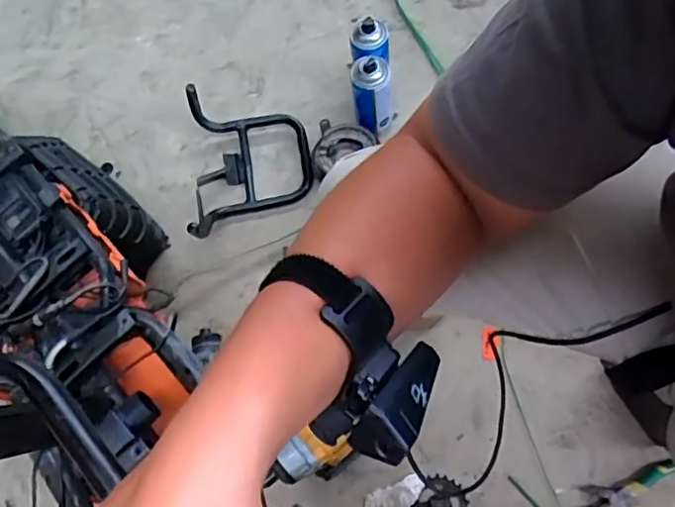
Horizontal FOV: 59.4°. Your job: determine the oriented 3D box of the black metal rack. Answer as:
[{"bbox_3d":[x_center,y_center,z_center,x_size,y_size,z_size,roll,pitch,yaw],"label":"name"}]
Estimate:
[{"bbox_3d":[-0.151,-0.144,0.974,0.201,0.144,0.275,-7,70,3],"label":"black metal rack"}]

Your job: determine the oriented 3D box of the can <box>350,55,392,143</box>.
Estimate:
[{"bbox_3d":[0.055,-0.255,0.959,0.064,0.158,0.067,42,79,15],"label":"can"}]

